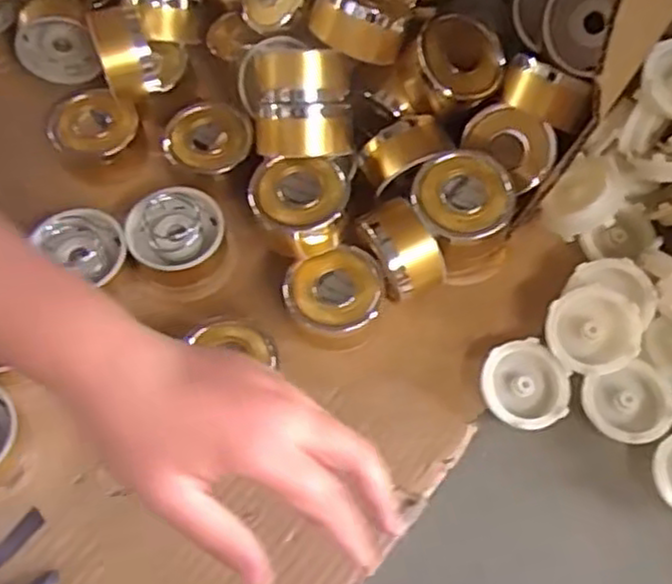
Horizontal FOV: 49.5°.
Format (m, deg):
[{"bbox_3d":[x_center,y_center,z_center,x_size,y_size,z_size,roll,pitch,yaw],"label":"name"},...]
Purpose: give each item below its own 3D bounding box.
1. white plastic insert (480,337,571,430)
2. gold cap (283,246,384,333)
[{"bbox_3d":[0.124,0.063,0.483,0.055,0.023,0.057,0,62,0],"label":"white plastic insert"},{"bbox_3d":[0.000,0.004,0.503,0.064,0.035,0.060,0,62,0],"label":"gold cap"}]

